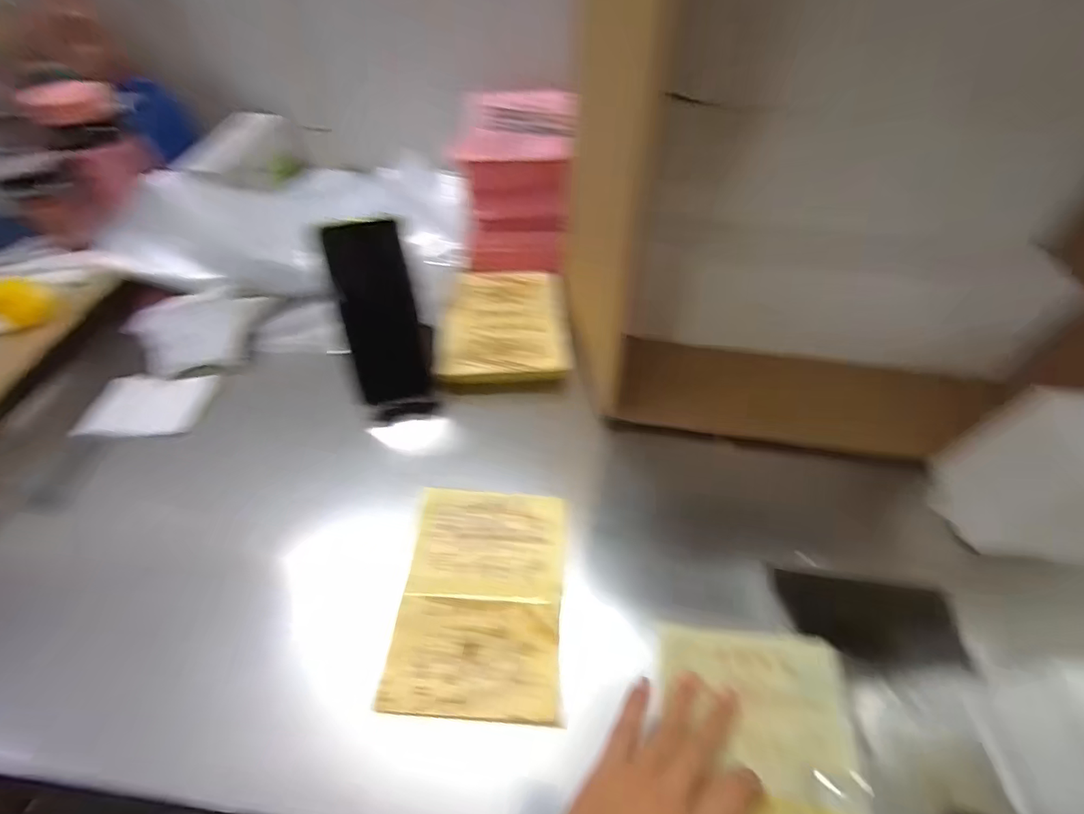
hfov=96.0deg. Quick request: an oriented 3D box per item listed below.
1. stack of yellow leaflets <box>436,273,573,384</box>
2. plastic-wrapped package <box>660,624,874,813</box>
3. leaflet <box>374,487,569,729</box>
[{"bbox_3d":[-0.037,-0.089,0.521,0.127,0.032,0.155,-4,52,-1],"label":"stack of yellow leaflets"},{"bbox_3d":[0.134,0.222,0.292,0.114,0.019,0.162,5,53,6],"label":"plastic-wrapped package"},{"bbox_3d":[-0.042,0.135,0.357,0.115,0.019,0.155,2,52,3],"label":"leaflet"}]

